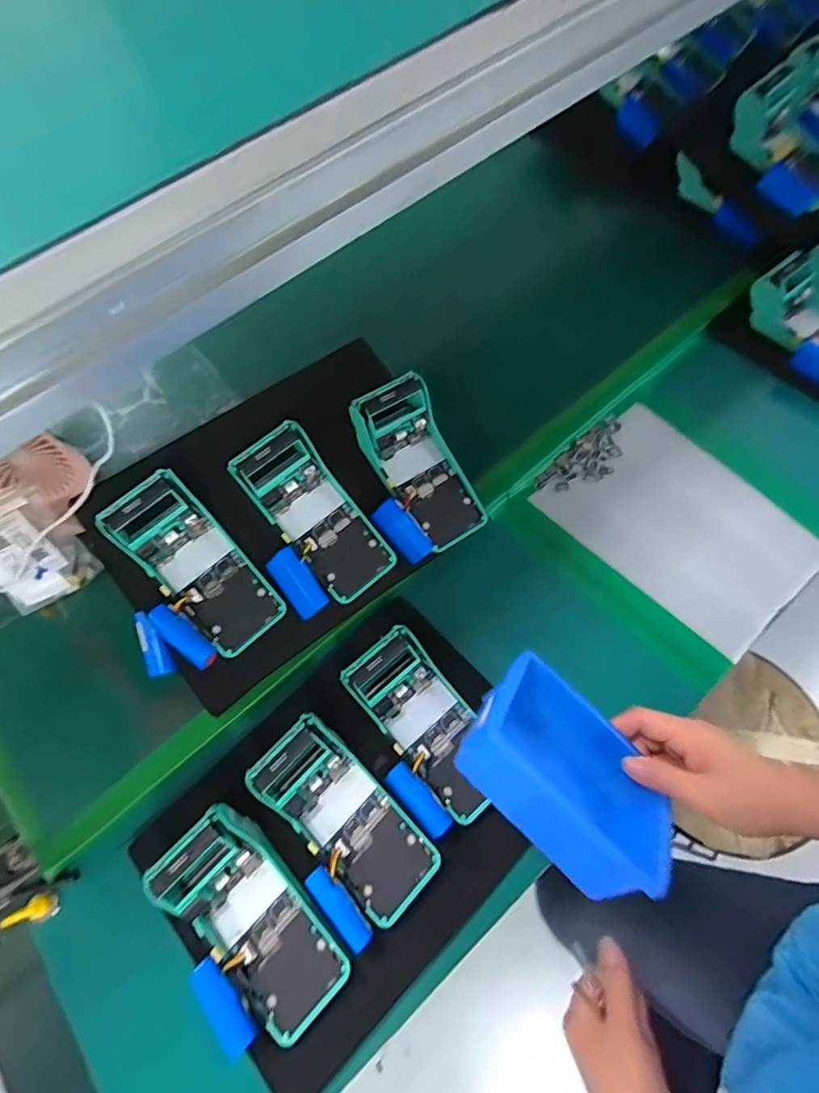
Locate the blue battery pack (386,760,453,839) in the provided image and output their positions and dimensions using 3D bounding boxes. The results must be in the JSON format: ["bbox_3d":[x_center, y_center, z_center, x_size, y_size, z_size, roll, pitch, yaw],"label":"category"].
[{"bbox_3d":[0.008,0.223,0.445,0.025,0.017,0.066,-41,70,-13],"label":"blue battery pack"}]

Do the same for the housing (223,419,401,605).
[{"bbox_3d":[-0.098,-0.026,0.499,0.092,0.052,0.174,-40,104,-13],"label":"housing"}]

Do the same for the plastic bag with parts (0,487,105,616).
[{"bbox_3d":[-0.394,0.004,0.511,0.094,0.143,0.024,-37,49,-23],"label":"plastic bag with parts"}]

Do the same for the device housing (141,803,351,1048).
[{"bbox_3d":[-0.126,0.302,0.418,0.088,0.050,0.175,-40,85,-13],"label":"device housing"}]

